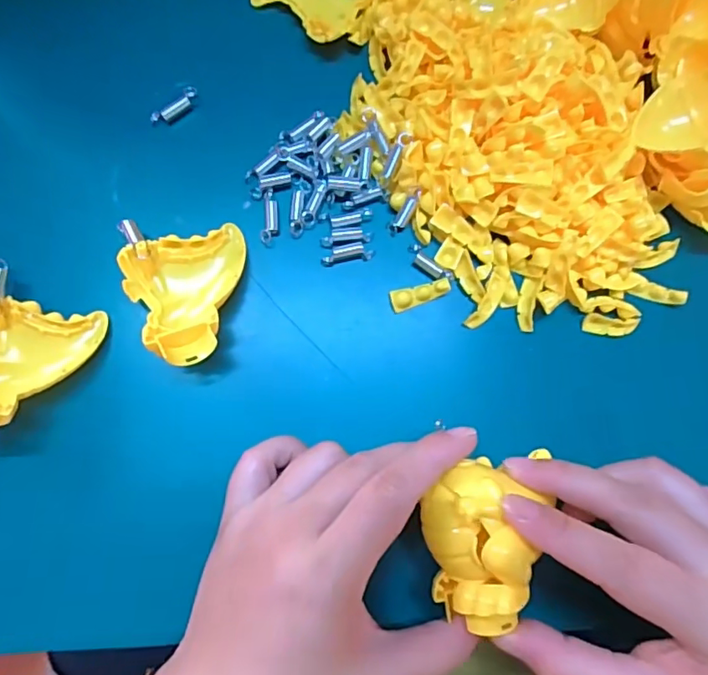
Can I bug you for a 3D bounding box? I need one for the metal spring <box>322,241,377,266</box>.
[{"bbox_3d":[-0.003,-0.043,0.272,0.027,0.005,0.009,-10,82,-6],"label":"metal spring"}]

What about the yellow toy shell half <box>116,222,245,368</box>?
[{"bbox_3d":[-0.074,-0.021,0.244,0.056,0.032,0.063,-20,84,-7],"label":"yellow toy shell half"}]

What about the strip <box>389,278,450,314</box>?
[{"bbox_3d":[0.034,-0.022,0.271,0.030,0.006,0.010,-17,83,-7],"label":"strip"}]

